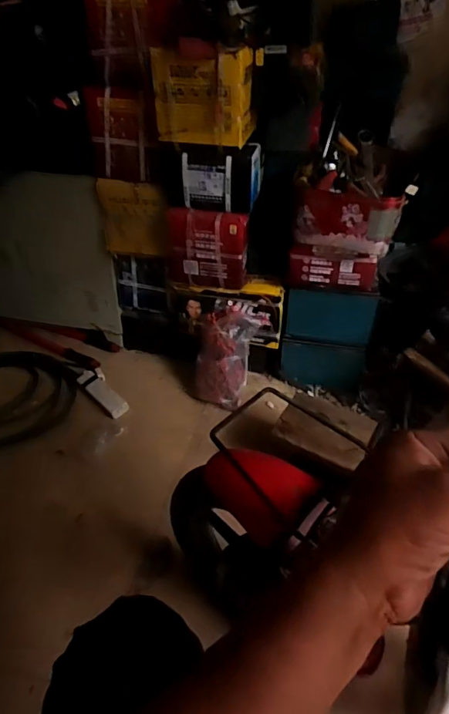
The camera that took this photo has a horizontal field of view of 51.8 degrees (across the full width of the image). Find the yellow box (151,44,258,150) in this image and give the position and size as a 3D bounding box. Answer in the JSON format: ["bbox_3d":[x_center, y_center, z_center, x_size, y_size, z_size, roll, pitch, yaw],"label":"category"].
[{"bbox_3d":[-0.036,-0.590,1.041,0.202,0.171,0.146,14,42,17],"label":"yellow box"}]

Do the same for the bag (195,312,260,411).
[{"bbox_3d":[-0.007,0.008,1.263,0.145,0.207,0.135,16,42,19],"label":"bag"}]

